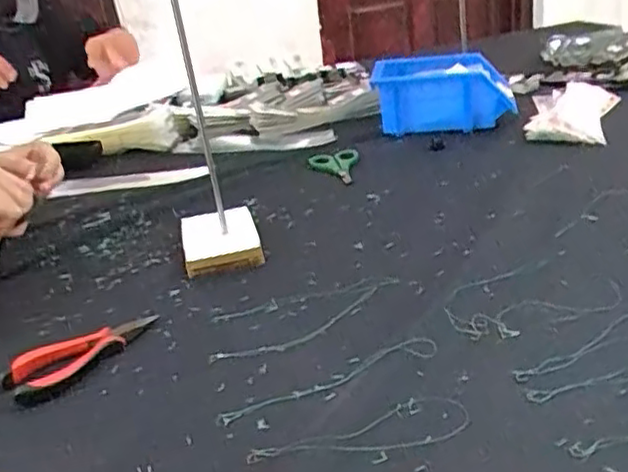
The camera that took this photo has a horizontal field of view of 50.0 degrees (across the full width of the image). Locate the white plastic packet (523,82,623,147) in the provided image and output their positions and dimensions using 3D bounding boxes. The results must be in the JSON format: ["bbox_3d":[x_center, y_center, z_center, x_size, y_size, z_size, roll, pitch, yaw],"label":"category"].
[{"bbox_3d":[0.335,-0.163,0.874,0.104,0.025,0.207,3,27,21],"label":"white plastic packet"}]

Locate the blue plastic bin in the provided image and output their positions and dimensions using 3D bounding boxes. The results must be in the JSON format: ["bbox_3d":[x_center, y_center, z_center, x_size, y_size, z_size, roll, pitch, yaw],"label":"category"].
[{"bbox_3d":[0.170,-0.188,0.898,0.179,0.083,0.094,-9,25,-4],"label":"blue plastic bin"}]

